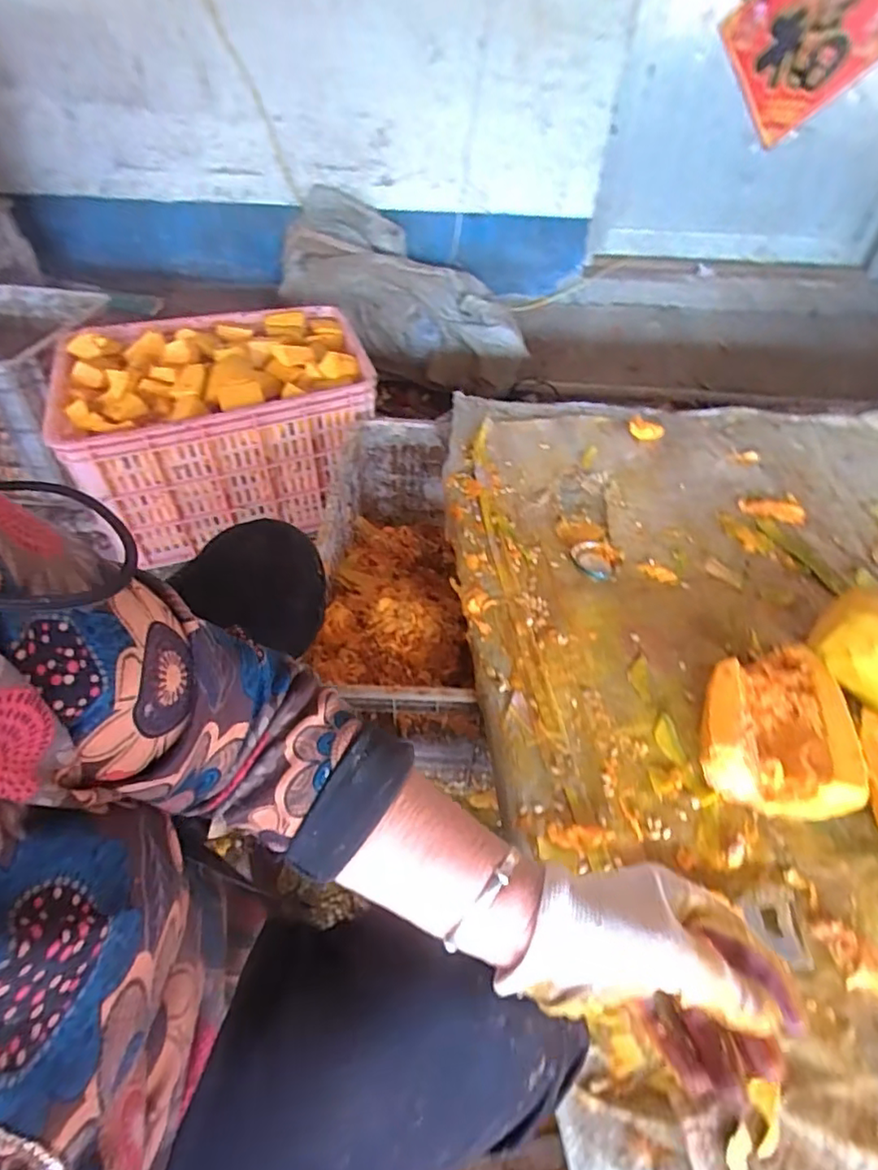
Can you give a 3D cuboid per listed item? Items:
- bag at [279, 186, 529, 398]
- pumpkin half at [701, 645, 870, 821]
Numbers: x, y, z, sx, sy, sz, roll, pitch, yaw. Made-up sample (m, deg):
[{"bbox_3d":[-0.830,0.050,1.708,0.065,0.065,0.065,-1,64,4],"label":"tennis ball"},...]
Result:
[{"bbox_3d":[-0.094,-0.749,1.527,0.716,0.267,0.348,36,54,0],"label":"bag"},{"bbox_3d":[0.320,0.132,0.570,0.129,0.070,0.161,14,50,8],"label":"pumpkin half"}]

